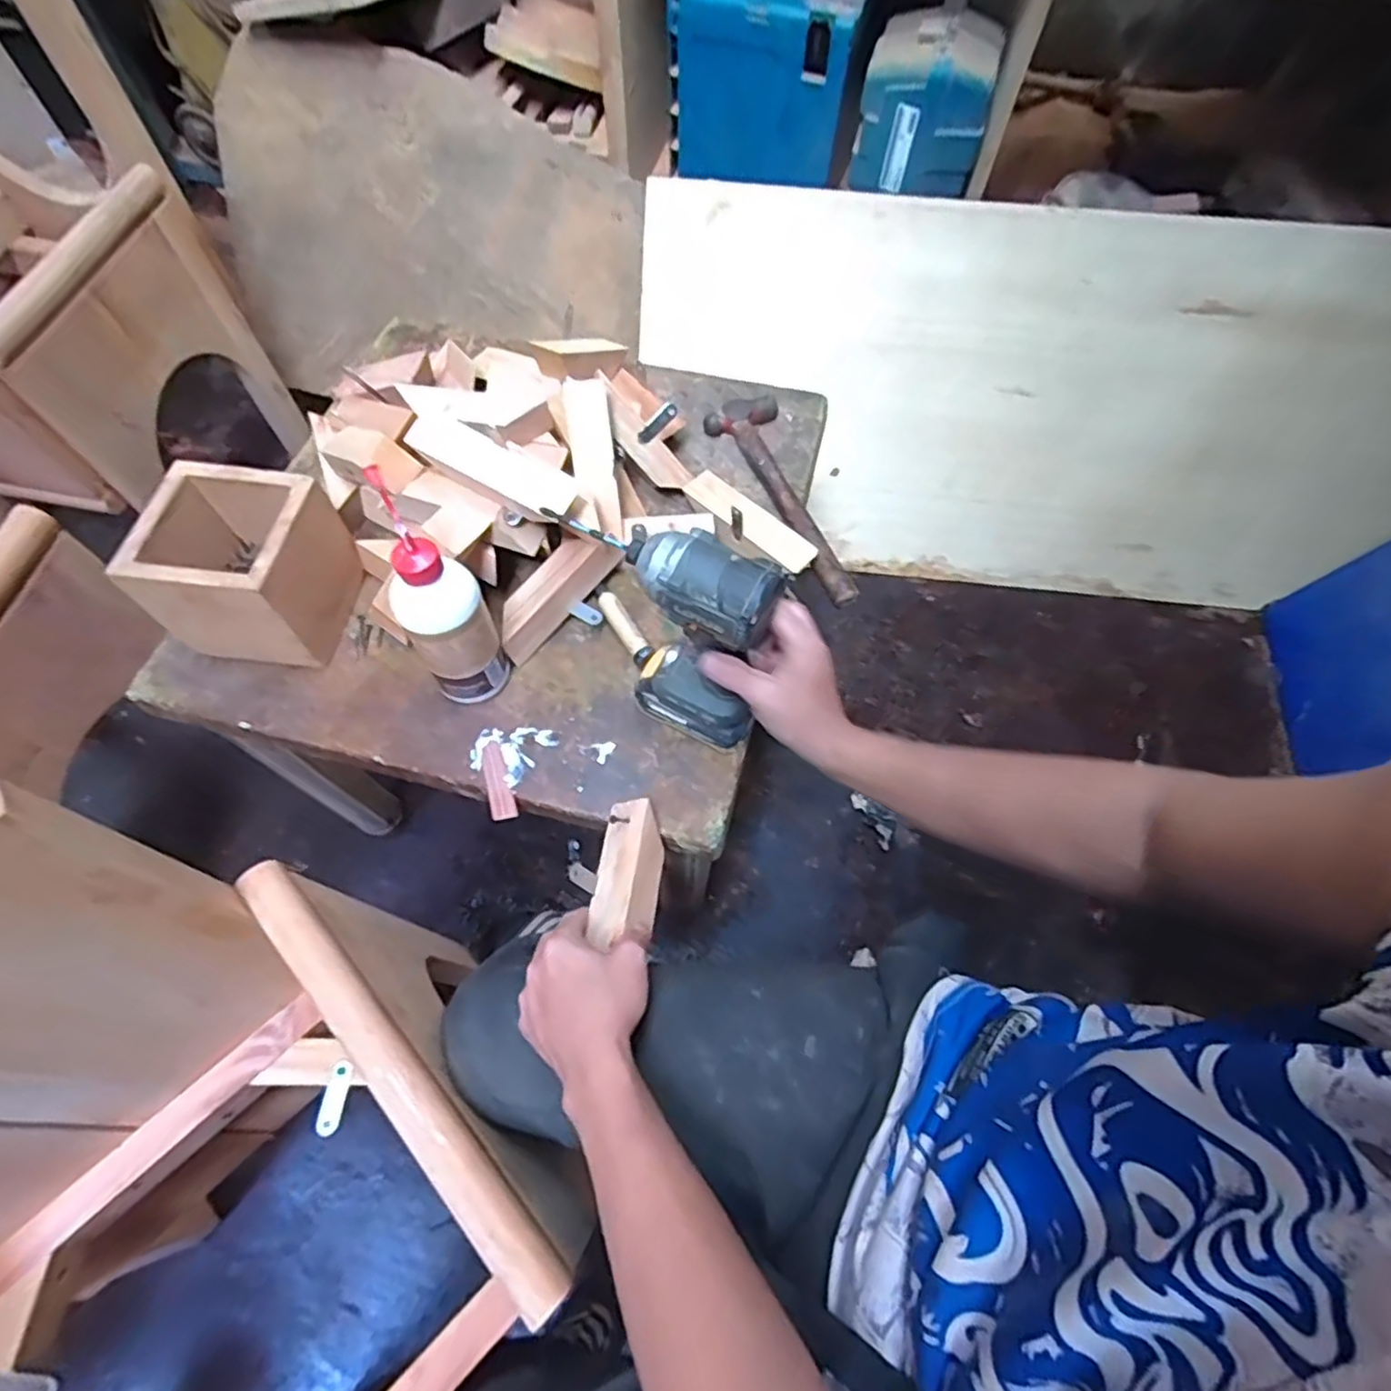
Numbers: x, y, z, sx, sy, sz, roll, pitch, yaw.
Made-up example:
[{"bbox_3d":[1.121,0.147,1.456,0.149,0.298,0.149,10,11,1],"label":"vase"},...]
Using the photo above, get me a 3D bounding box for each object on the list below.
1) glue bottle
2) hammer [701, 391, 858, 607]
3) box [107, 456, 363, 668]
[{"bbox_3d":[-0.216,-0.075,0.582,0.070,0.237,0.059,-31,68,-14],"label":"glue bottle"},{"bbox_3d":[0.120,-0.235,0.791,0.091,0.027,0.301,-25,67,-11],"label":"hammer"},{"bbox_3d":[-0.429,-0.123,0.662,0.143,0.124,0.143,2,64,1],"label":"box"}]

